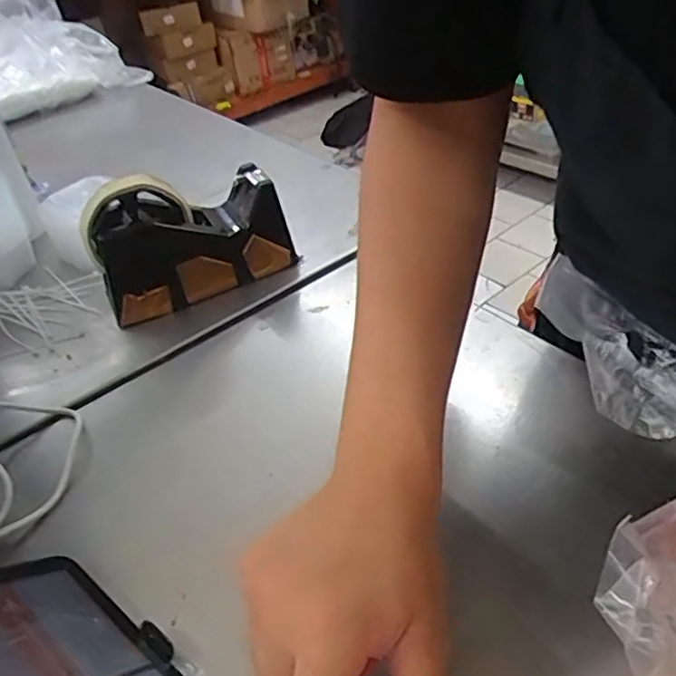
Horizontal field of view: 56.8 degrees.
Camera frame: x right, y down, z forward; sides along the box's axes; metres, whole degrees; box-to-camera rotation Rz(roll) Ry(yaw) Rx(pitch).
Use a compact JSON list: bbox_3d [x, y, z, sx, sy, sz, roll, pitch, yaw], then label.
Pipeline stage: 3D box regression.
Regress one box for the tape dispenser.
[{"bbox_3d":[-0.120,-0.085,0.515,0.157,0.098,0.063,-23,42,-18],"label":"tape dispenser"}]

